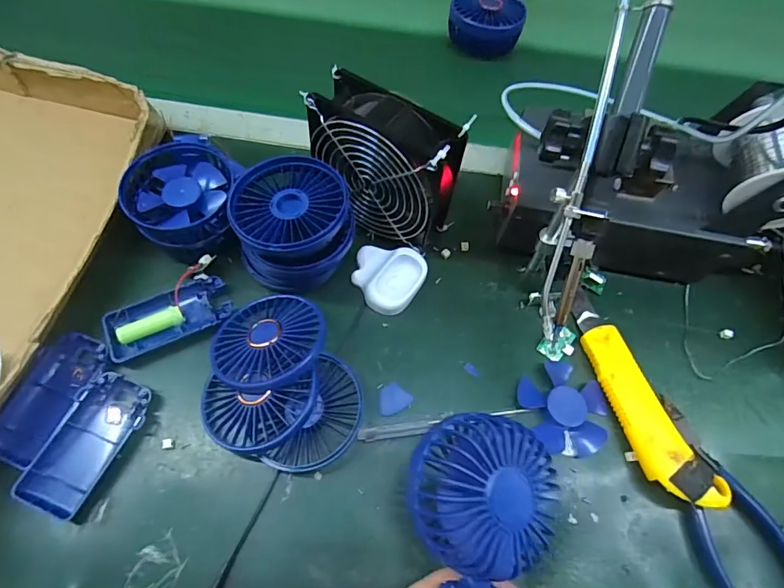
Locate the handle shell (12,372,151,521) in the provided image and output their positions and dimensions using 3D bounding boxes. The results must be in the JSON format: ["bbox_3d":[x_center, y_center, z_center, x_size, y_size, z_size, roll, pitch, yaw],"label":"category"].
[{"bbox_3d":[-0.213,0.104,0.320,0.048,0.016,0.092,27,66,10],"label":"handle shell"}]

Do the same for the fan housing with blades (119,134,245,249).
[{"bbox_3d":[-0.174,-0.083,0.388,0.083,0.050,0.102,3,64,-1],"label":"fan housing with blades"}]

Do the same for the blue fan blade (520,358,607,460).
[{"bbox_3d":[0.134,0.087,0.348,0.065,0.012,0.069,1,64,-3],"label":"blue fan blade"}]

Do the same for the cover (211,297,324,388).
[{"bbox_3d":[-0.094,0.034,0.345,0.085,0.013,0.082,-6,47,7],"label":"cover"}]

